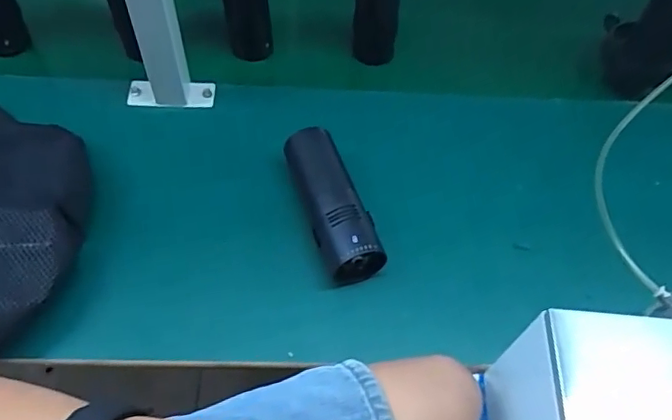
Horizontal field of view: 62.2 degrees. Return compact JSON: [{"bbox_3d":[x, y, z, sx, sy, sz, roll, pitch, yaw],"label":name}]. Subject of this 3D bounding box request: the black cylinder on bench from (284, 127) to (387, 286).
[{"bbox_3d":[-0.008,-0.007,0.556,0.054,0.053,0.161,-17,60,-15],"label":"black cylinder on bench"}]

